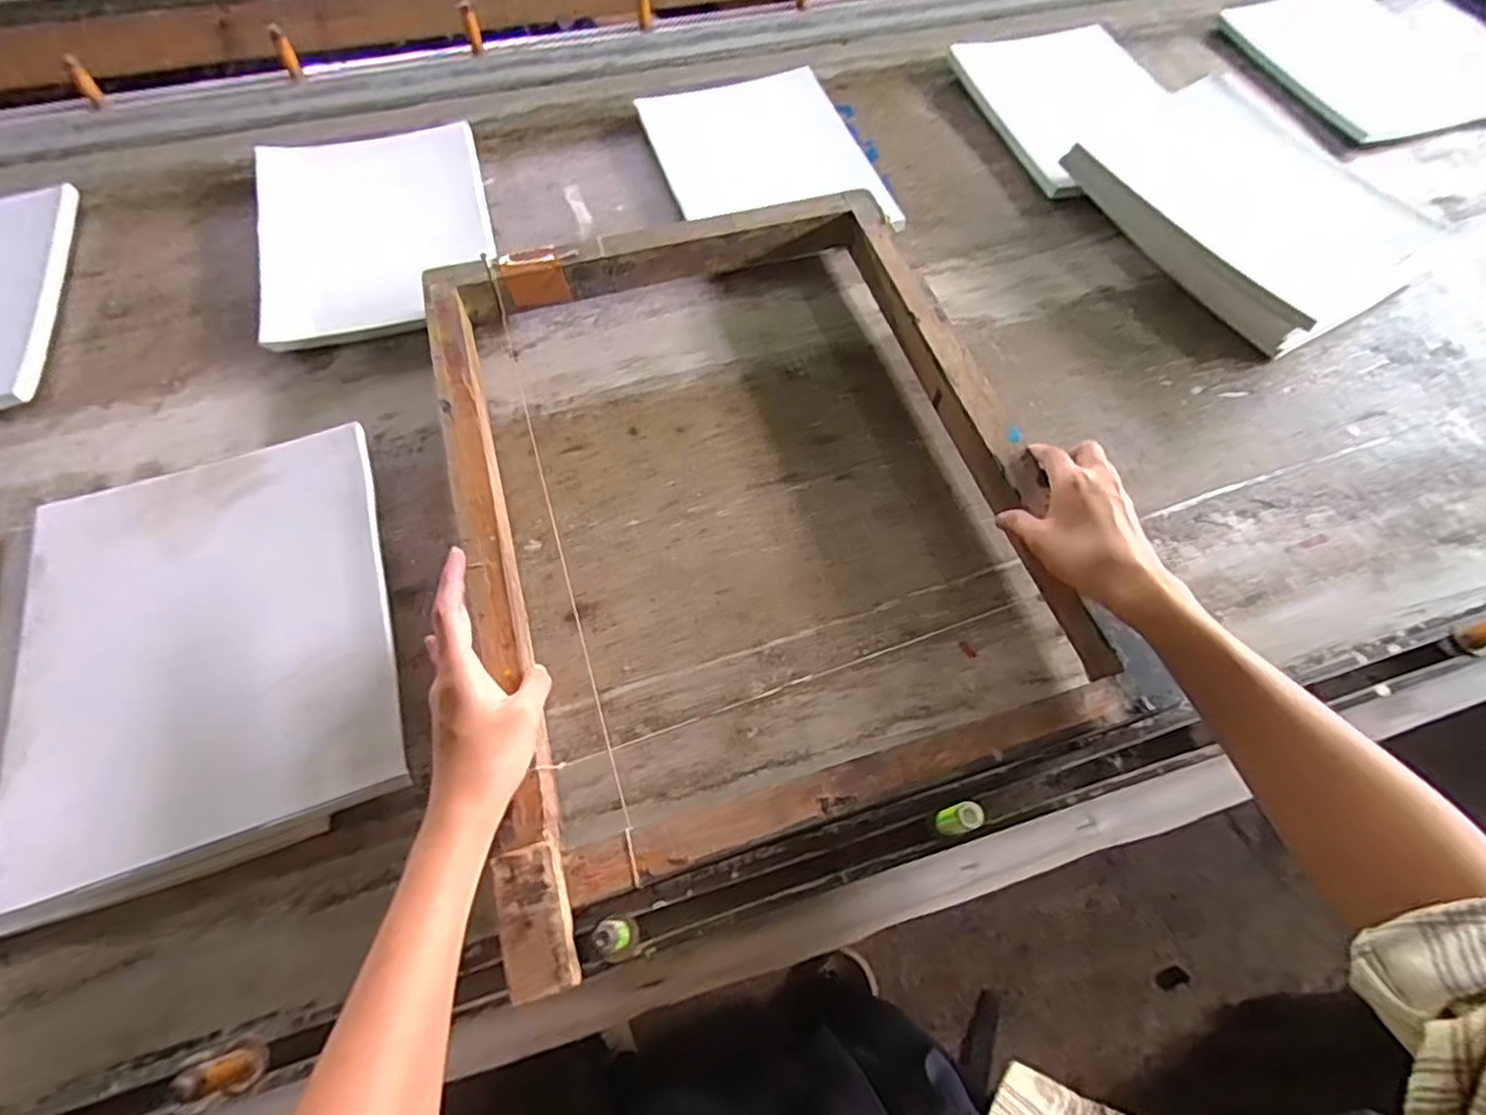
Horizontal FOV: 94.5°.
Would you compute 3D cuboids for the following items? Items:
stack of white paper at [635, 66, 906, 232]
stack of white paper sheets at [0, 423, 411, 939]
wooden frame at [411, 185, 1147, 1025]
[{"bbox_3d":[0.018,-0.416,0.712,0.199,0.011,0.267,-17,64,-7],"label":"stack of white paper"},{"bbox_3d":[-0.352,0.057,0.444,0.241,0.016,0.277,-16,65,-7],"label":"stack of white paper sheets"},{"bbox_3d":[0.000,-0.058,0.497,0.393,0.051,0.533,-15,61,-8],"label":"wooden frame"}]

